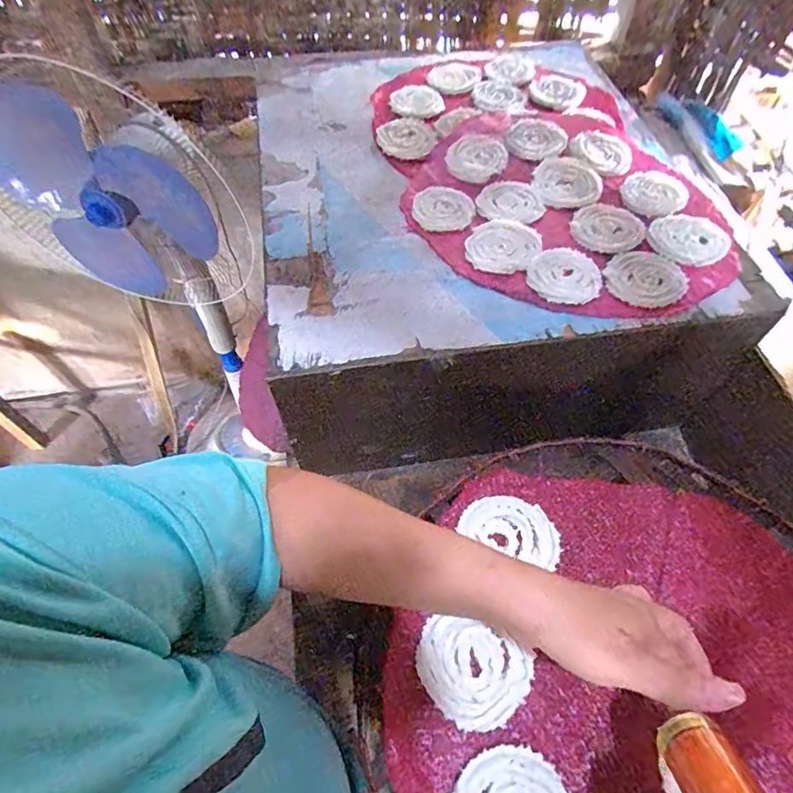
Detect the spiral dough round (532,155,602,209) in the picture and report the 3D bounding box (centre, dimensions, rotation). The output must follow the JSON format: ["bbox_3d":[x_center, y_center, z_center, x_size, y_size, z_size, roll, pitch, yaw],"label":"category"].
[{"bbox_3d":[0.206,-0.259,0.607,0.081,0.006,0.084,0,60,0],"label":"spiral dough round"}]

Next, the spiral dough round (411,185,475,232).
[{"bbox_3d":[0.054,-0.219,0.587,0.069,0.011,0.079,-3,60,-2],"label":"spiral dough round"}]

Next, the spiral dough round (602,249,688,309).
[{"bbox_3d":[0.258,-0.123,0.525,0.086,0.004,0.076,-33,66,-17],"label":"spiral dough round"}]

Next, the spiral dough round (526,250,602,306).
[{"bbox_3d":[0.176,-0.126,0.528,0.073,0.008,0.074,0,60,0],"label":"spiral dough round"}]

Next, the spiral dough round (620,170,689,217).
[{"bbox_3d":[0.308,-0.244,0.602,0.071,0.008,0.076,0,60,0],"label":"spiral dough round"}]

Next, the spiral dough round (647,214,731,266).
[{"bbox_3d":[0.320,-0.173,0.552,0.083,0.004,0.072,-16,62,-9],"label":"spiral dough round"}]

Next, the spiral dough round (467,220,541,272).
[{"bbox_3d":[0.118,-0.166,0.552,0.072,0.009,0.084,29,64,15],"label":"spiral dough round"}]

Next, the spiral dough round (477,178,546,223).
[{"bbox_3d":[0.132,-0.229,0.594,0.077,0.006,0.068,-13,61,-8],"label":"spiral dough round"}]

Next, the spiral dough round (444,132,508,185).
[{"bbox_3d":[0.103,-0.299,0.626,0.079,0.008,0.071,-41,68,-21],"label":"spiral dough round"}]

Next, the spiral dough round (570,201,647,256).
[{"bbox_3d":[0.237,-0.191,0.569,0.083,0.004,0.076,0,60,0],"label":"spiral dough round"}]

